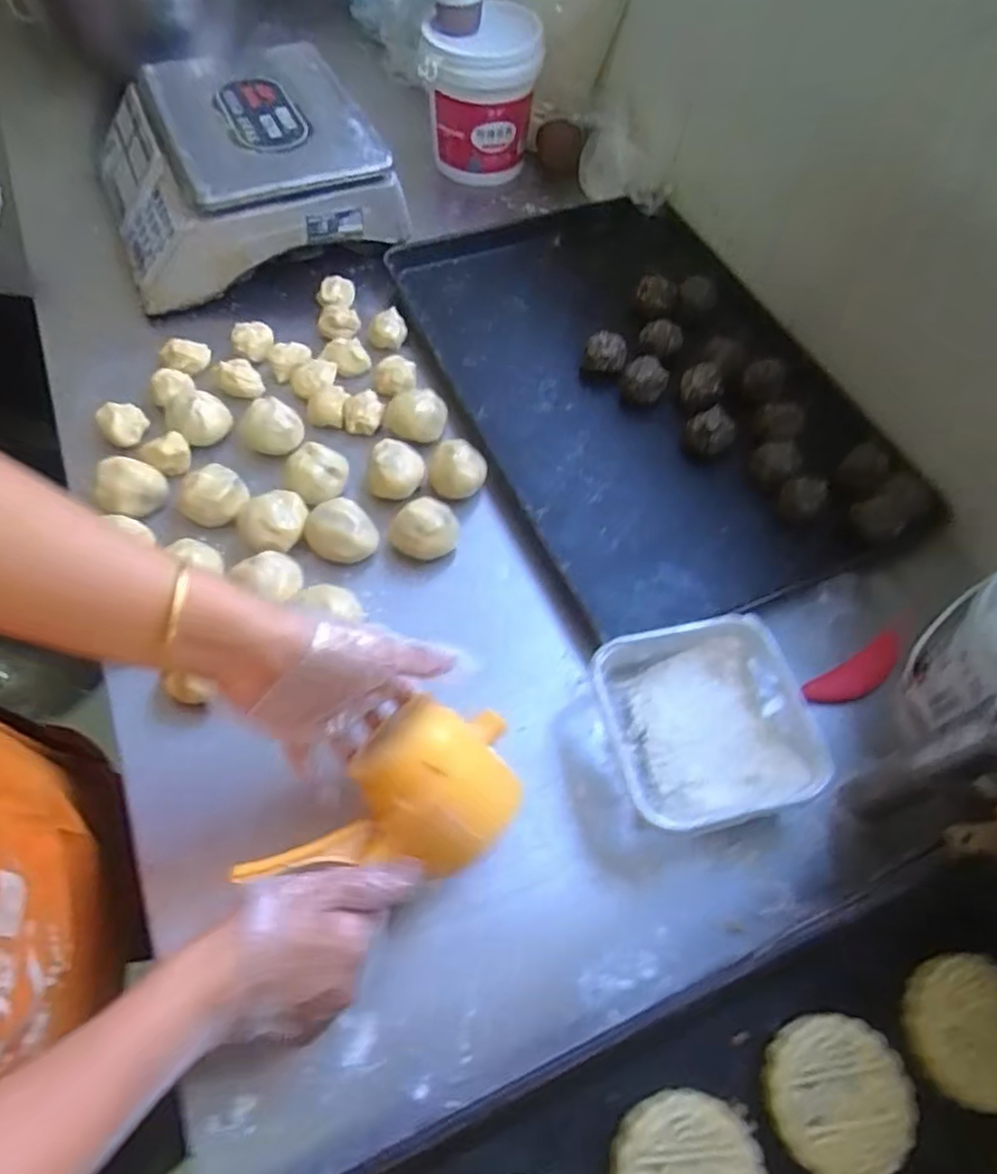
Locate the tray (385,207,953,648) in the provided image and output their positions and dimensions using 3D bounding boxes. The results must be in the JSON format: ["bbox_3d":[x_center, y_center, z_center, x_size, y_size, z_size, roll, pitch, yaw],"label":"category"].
[{"bbox_3d":[0.149,-0.239,0.770,0.393,0.040,0.602,-19,63,-13],"label":"tray"}]

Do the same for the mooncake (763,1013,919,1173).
[{"bbox_3d":[0.182,0.272,0.368,0.075,0.021,0.070,1,60,-2],"label":"mooncake"}]

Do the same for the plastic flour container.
[{"bbox_3d":[0.170,0.112,0.562,0.167,0.058,0.151,-10,61,-9],"label":"plastic flour container"}]

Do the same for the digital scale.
[{"bbox_3d":[-0.325,-0.522,0.854,0.316,0.110,0.312,-22,63,-14],"label":"digital scale"}]

